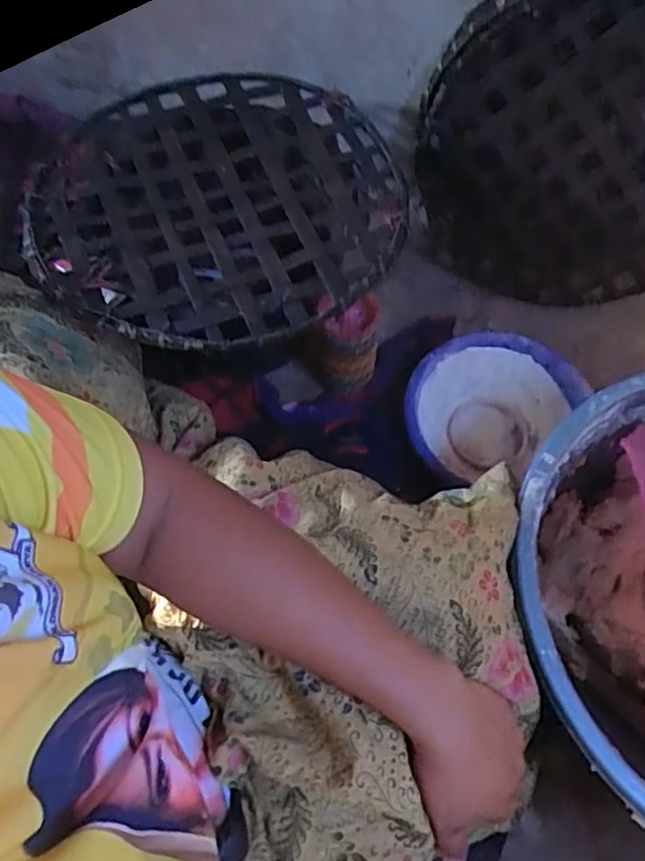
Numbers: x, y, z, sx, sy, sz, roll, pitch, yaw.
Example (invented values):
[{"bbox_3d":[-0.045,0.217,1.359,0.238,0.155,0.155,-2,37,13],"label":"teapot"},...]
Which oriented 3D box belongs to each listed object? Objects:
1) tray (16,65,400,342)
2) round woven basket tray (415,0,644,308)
[{"bbox_3d":[-0.099,-0.218,0.648,0.348,0.047,0.320,-12,62,-9],"label":"tray"},{"bbox_3d":[0.295,-0.301,0.758,0.374,0.370,0.085,10,61,3],"label":"round woven basket tray"}]

